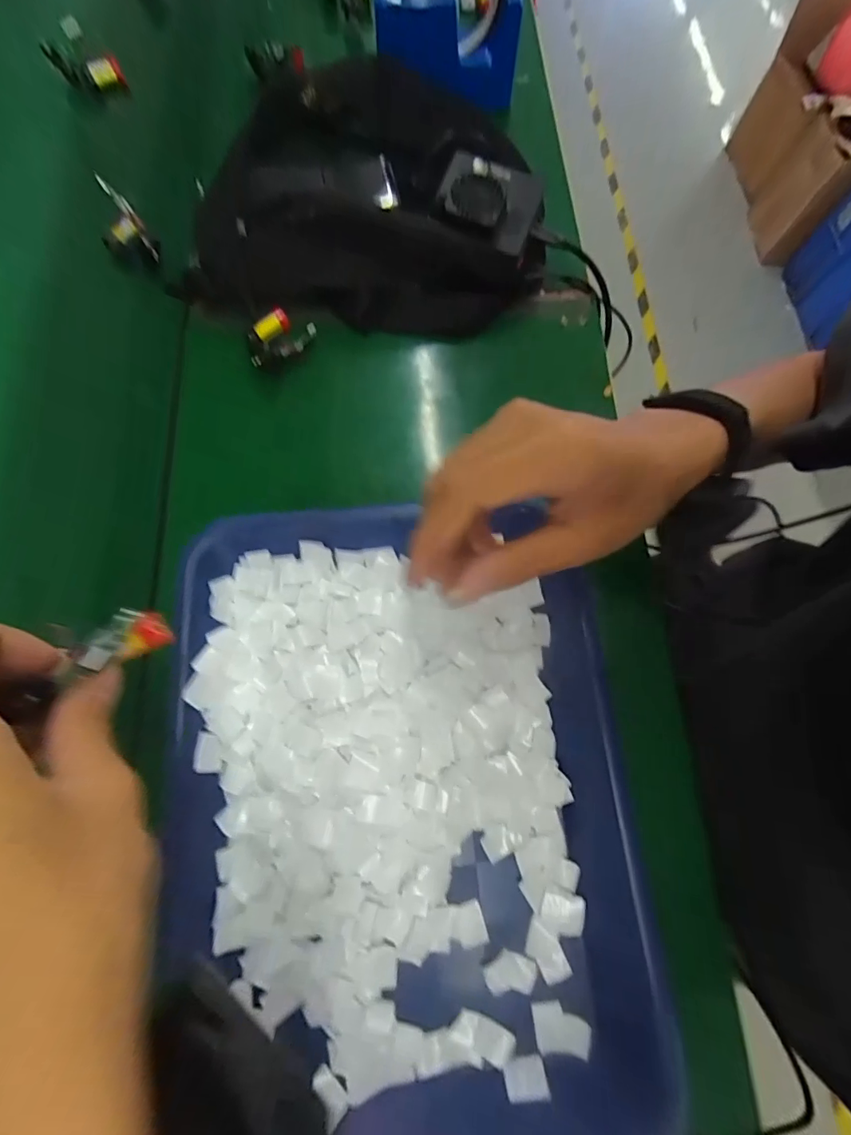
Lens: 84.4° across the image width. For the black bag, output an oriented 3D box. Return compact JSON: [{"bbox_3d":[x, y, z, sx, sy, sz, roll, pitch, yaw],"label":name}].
[{"bbox_3d":[-0.040,-0.306,0.378,0.271,0.069,0.211,7,72,-2],"label":"black bag"}]

